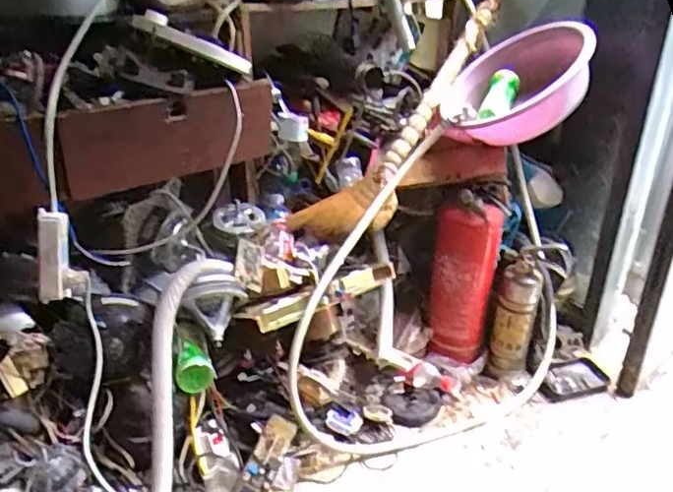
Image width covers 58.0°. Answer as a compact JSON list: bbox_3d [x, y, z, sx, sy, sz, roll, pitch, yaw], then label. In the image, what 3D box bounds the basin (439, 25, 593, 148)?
[{"bbox_3d":[0.399,-0.361,1.351,0.345,0.125,0.318,-22,44,27],"label":"basin"}]

